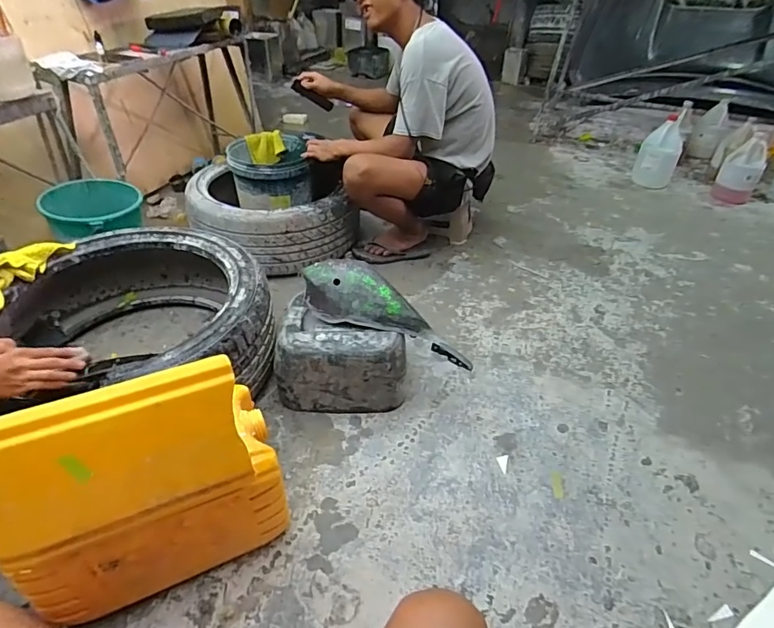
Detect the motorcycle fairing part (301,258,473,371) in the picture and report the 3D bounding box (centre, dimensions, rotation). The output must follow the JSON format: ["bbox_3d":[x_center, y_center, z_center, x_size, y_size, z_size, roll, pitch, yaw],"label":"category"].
[{"bbox_3d":[0.003,0.001,1.130,0.448,0.107,0.129,28,44,3],"label":"motorcycle fairing part"}]

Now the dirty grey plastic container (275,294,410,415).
[{"bbox_3d":[-0.104,0.108,1.178,0.301,0.195,0.207,4,40,3],"label":"dirty grey plastic container"}]

